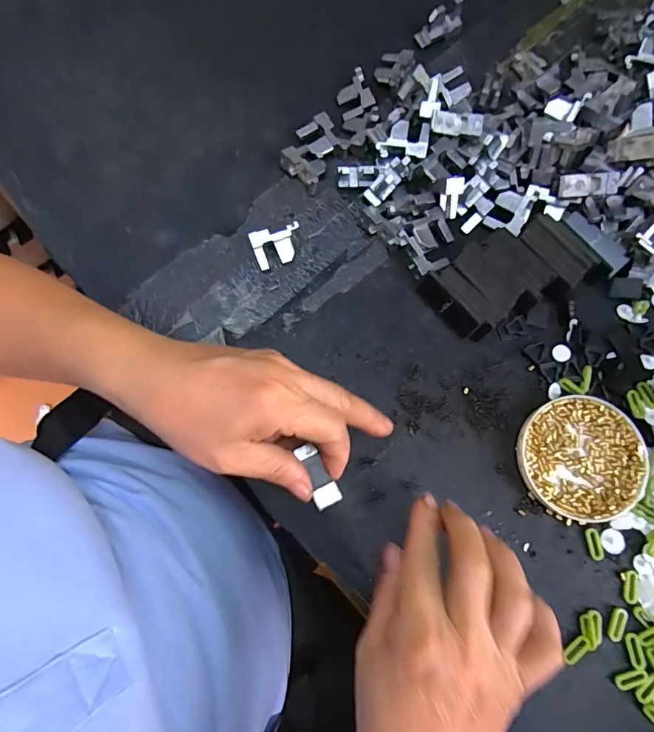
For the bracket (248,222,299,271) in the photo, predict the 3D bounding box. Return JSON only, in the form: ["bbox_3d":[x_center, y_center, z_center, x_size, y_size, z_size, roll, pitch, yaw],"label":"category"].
[{"bbox_3d":[-0.035,-0.086,0.321,0.035,0.015,0.022,-18,77,-4],"label":"bracket"}]

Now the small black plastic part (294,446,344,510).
[{"bbox_3d":[-0.006,0.062,0.254,0.015,0.004,0.036,-27,88,-5],"label":"small black plastic part"}]

